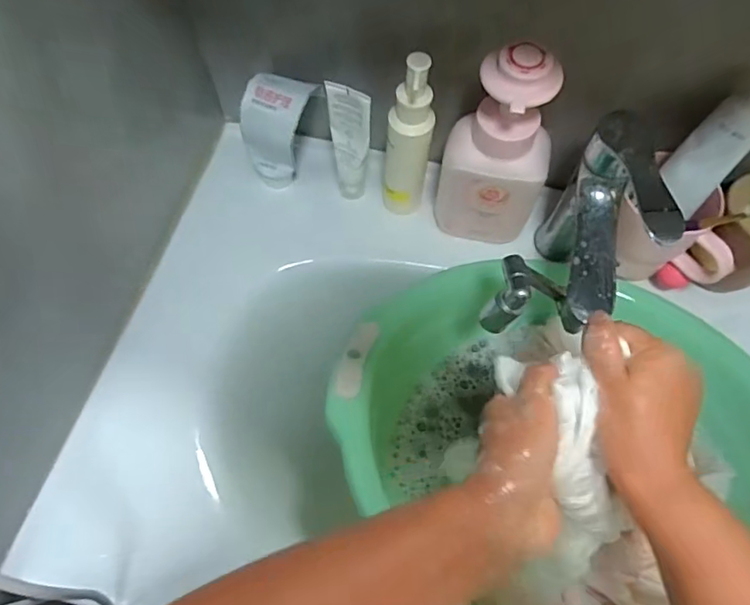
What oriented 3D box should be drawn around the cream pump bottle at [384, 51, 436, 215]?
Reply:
[{"bbox_3d":[0.031,-0.147,0.503,0.039,0.178,0.032,15,65,5],"label":"cream pump bottle"}]

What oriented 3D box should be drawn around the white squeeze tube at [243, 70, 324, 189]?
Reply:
[{"bbox_3d":[-0.097,-0.174,0.560,0.059,0.109,0.068,20,65,8],"label":"white squeeze tube"}]

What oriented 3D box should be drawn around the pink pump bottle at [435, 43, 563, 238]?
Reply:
[{"bbox_3d":[0.109,-0.130,0.475,0.091,0.194,0.054,11,64,3],"label":"pink pump bottle"}]

